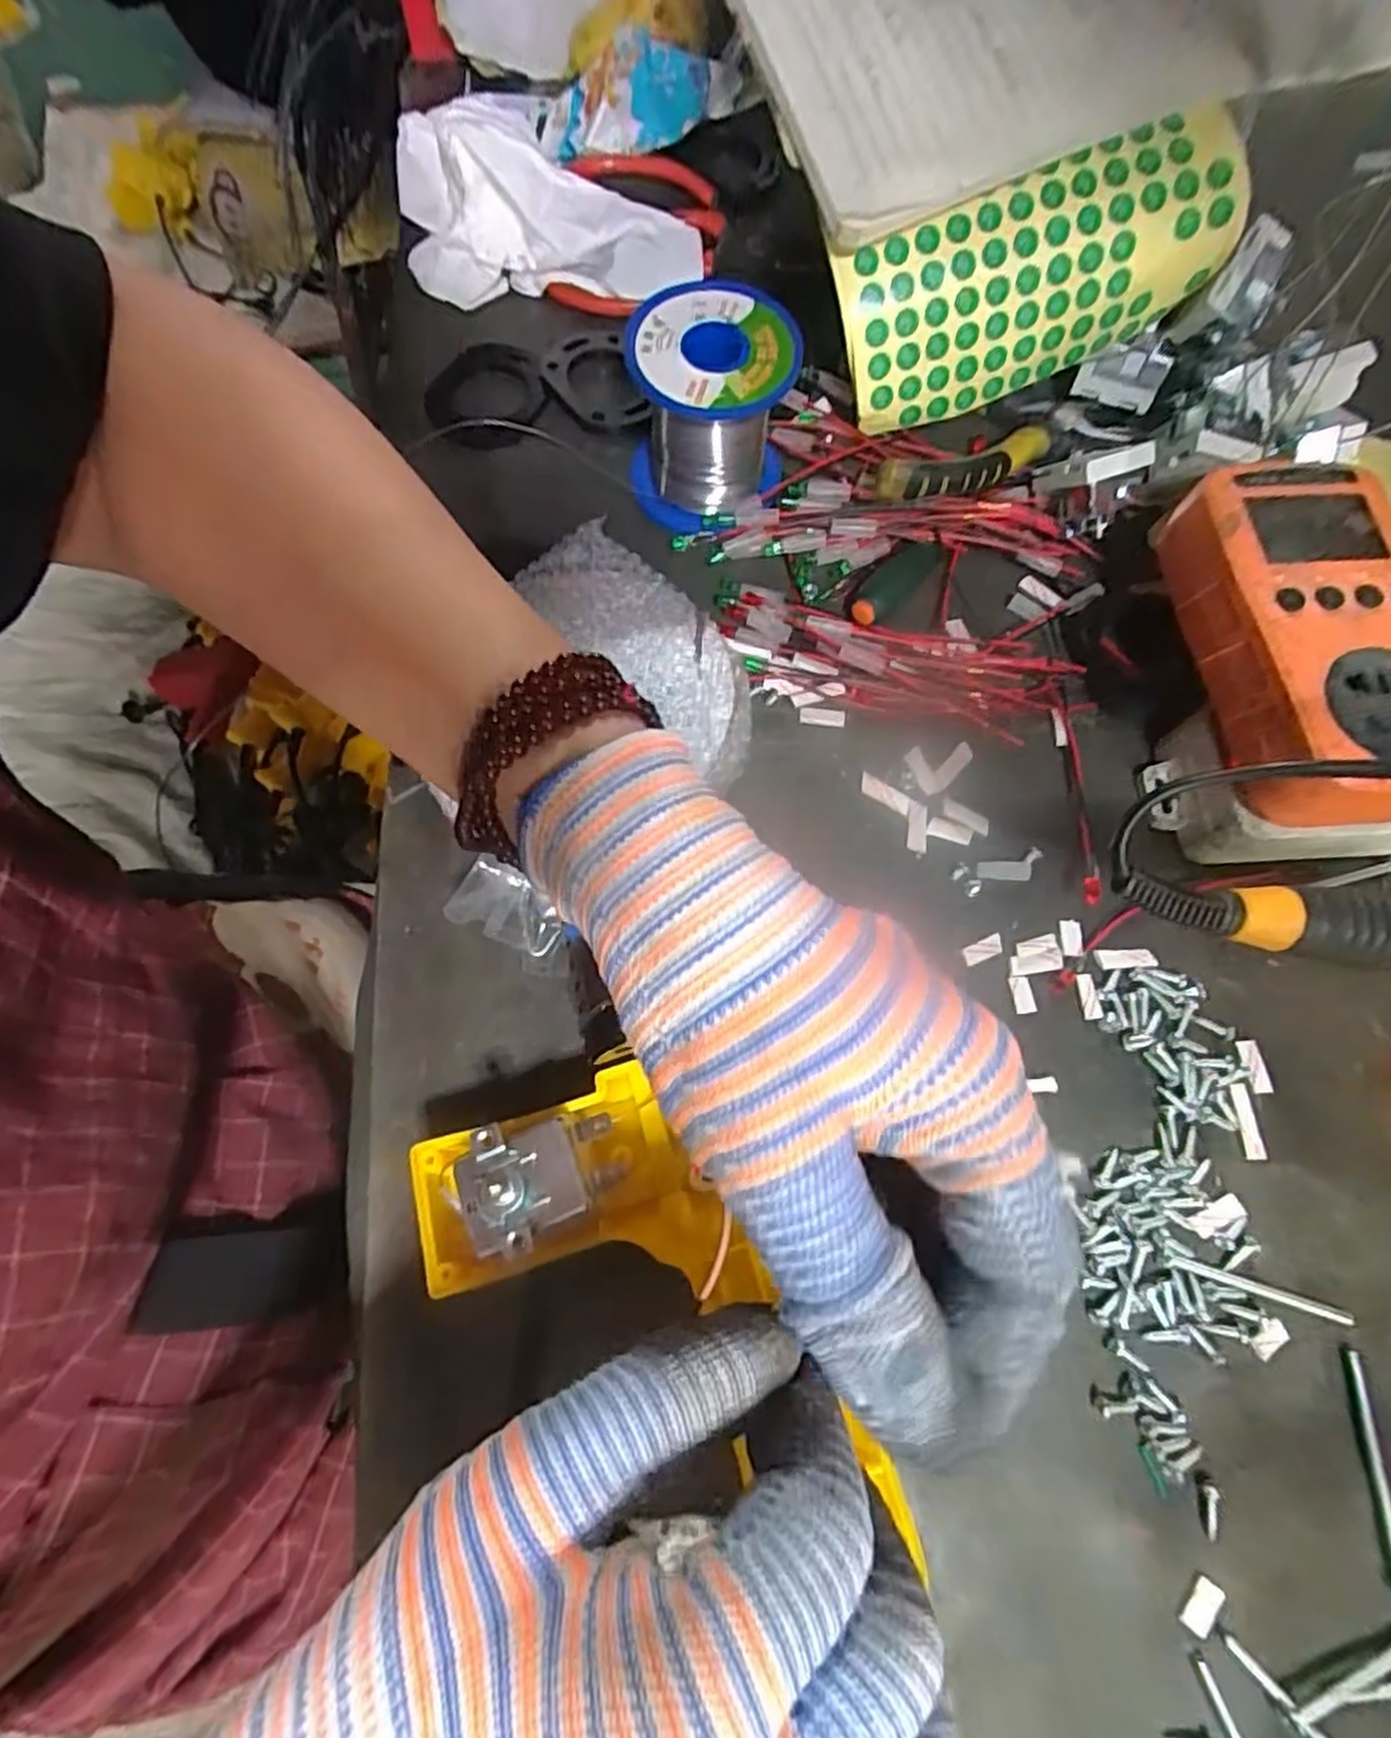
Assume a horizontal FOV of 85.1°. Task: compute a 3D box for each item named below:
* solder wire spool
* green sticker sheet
[{"bbox_3d":[0.006,-0.190,0.311,0.065,0.058,0.065,0,72,-1],"label":"solder wire spool"},{"bbox_3d":[0.140,-0.239,0.311,0.155,0.070,0.014,-14,37,8],"label":"green sticker sheet"}]

